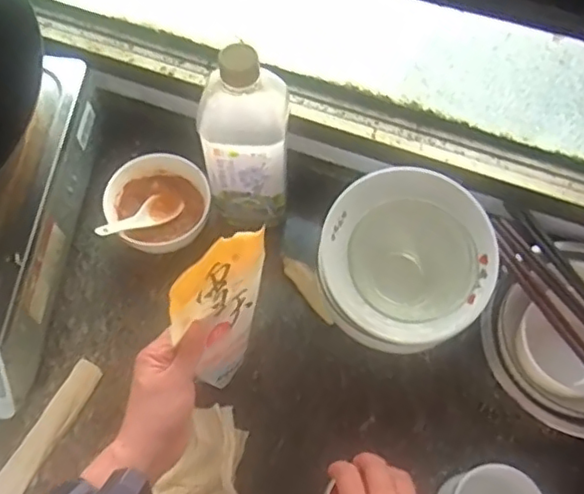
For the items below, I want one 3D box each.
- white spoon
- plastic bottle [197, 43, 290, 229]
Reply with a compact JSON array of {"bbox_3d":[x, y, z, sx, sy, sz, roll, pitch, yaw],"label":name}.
[{"bbox_3d":[-0.169,-0.033,0.682,0.038,0.017,0.109,41,42,16],"label":"white spoon"},{"bbox_3d":[-0.045,-0.102,0.611,0.079,0.240,0.058,-3,65,-2],"label":"plastic bottle"}]

